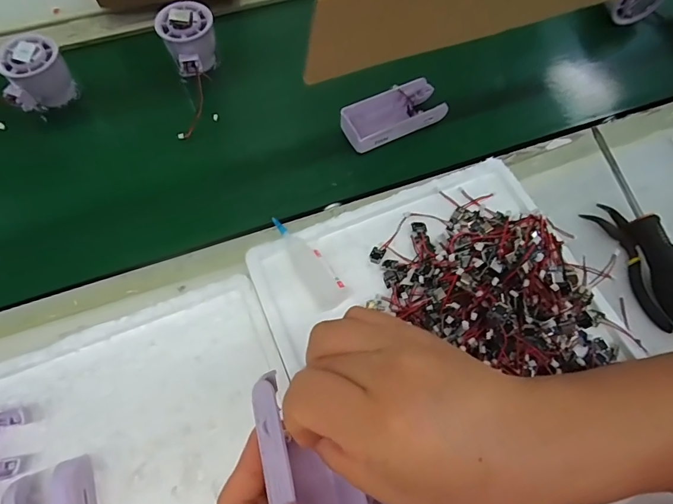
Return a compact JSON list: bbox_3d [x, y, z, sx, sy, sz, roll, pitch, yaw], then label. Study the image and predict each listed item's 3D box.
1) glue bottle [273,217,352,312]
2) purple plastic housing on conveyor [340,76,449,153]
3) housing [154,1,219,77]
[{"bbox_3d":[-0.024,0.009,0.338,0.028,0.021,0.084,-35,70,-17],"label":"glue bottle"},{"bbox_3d":[0.057,-0.143,0.432,0.105,0.023,0.058,-24,67,-13],"label":"purple plastic housing on conveyor"},{"bbox_3d":[-0.154,-0.223,0.441,0.055,0.050,0.063,-17,65,-10],"label":"housing"}]

